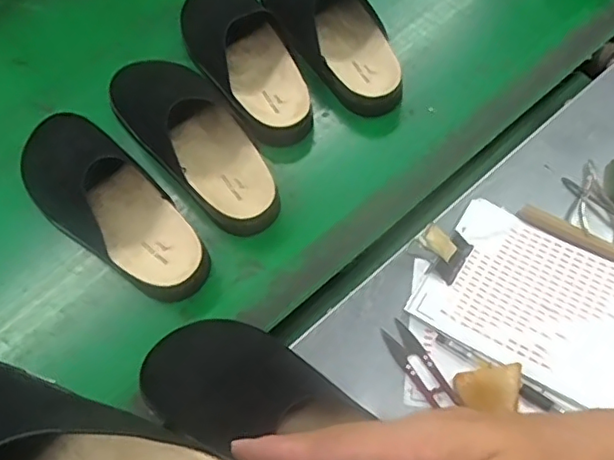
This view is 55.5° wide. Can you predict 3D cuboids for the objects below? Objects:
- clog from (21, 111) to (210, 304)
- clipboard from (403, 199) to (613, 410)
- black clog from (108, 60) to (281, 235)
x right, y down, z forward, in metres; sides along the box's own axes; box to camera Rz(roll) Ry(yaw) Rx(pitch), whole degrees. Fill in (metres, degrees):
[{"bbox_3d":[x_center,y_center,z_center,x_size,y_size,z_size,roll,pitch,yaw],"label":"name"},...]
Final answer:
[{"bbox_3d":[-0.212,-0.034,0.622,0.111,0.093,0.261,-42,66,-19],"label":"clog"},{"bbox_3d":[0.223,0.061,0.546,0.245,0.028,0.151,28,65,18],"label":"clipboard"},{"bbox_3d":[-0.127,-0.114,0.668,0.111,0.092,0.276,-37,64,-16],"label":"black clog"}]

